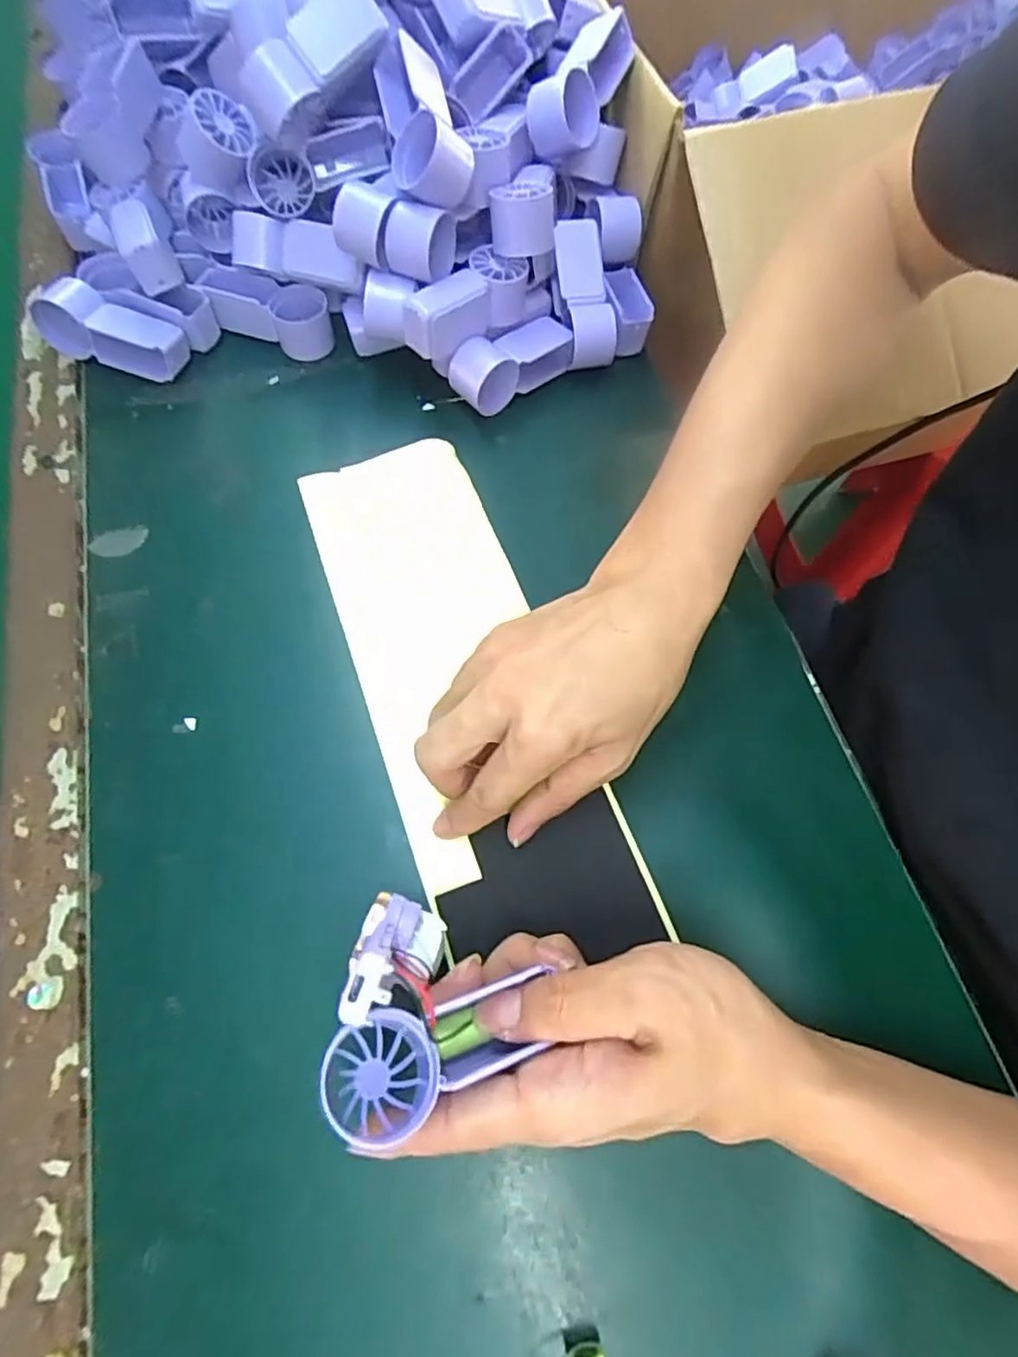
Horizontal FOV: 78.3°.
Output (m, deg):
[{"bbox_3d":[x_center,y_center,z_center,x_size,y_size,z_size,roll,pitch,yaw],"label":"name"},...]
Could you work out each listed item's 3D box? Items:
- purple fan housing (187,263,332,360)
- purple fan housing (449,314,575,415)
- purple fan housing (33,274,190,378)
[{"bbox_3d":[-0.167,-0.254,0.435,0.100,0.038,0.036,17,67,4],"label":"purple fan housing"},{"bbox_3d":[0.004,-0.217,0.431,0.088,0.038,0.036,-32,72,-16],"label":"purple fan housing"},{"bbox_3d":[-0.263,-0.231,0.417,0.092,0.035,0.036,20,67,5],"label":"purple fan housing"}]

